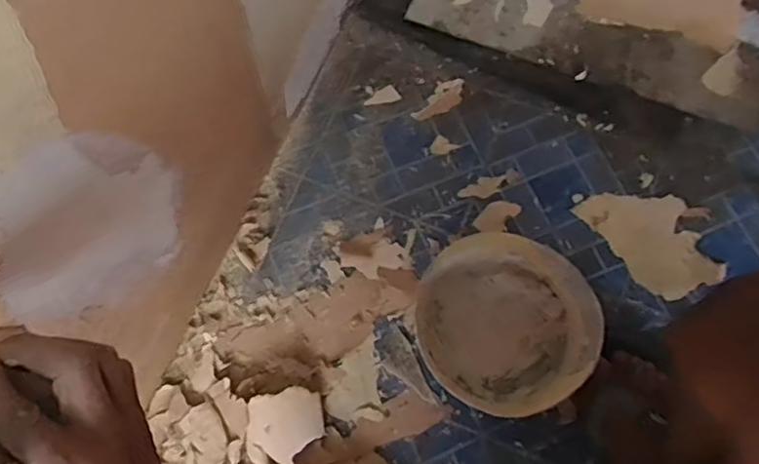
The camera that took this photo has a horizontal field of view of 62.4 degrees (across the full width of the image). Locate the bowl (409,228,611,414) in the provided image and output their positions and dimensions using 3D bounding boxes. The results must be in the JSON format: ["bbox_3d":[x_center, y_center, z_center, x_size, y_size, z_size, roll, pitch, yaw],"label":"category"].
[{"bbox_3d":[0.132,0.099,0.675,0.193,0.064,0.176,40,74,12],"label":"bowl"}]

